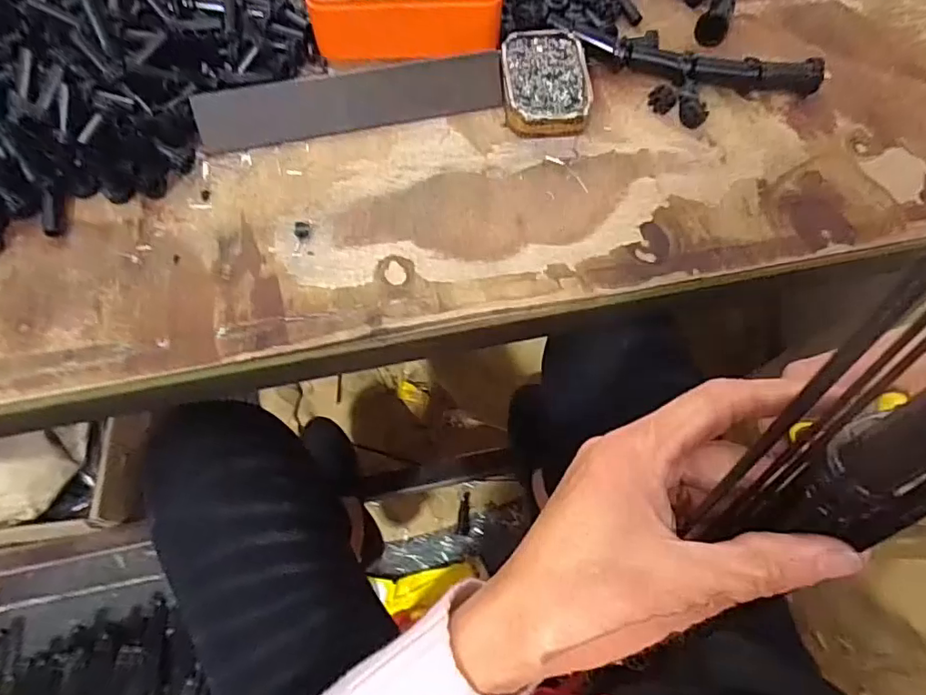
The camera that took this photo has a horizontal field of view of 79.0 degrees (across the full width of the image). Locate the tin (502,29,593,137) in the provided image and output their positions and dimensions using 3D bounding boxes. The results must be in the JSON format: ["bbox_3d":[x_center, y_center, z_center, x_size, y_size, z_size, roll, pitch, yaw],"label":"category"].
[{"bbox_3d":[0.061,-0.198,0.421,0.061,0.021,0.091,-2,66,-3],"label":"tin"}]

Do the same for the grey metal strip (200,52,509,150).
[{"bbox_3d":[-0.078,-0.178,0.406,0.216,0.038,0.007,-13,28,-8],"label":"grey metal strip"}]

